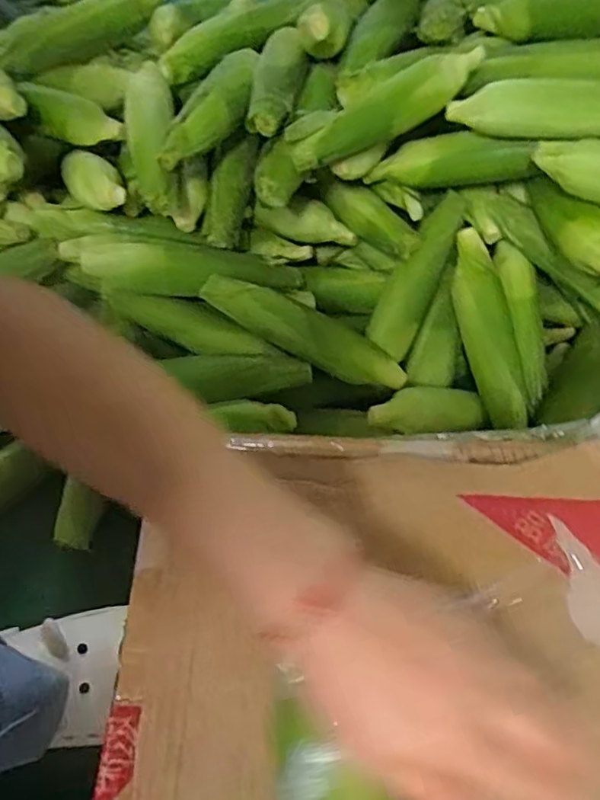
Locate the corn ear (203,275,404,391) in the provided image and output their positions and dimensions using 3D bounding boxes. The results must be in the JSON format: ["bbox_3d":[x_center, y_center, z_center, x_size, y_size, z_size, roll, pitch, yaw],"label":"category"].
[{"bbox_3d":[0.009,-0.077,0.666,0.260,0.049,0.057,25,58,-13],"label":"corn ear"}]

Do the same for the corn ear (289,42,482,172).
[{"bbox_3d":[0.095,-0.313,0.622,0.230,0.049,0.048,-27,61,-1],"label":"corn ear"}]

